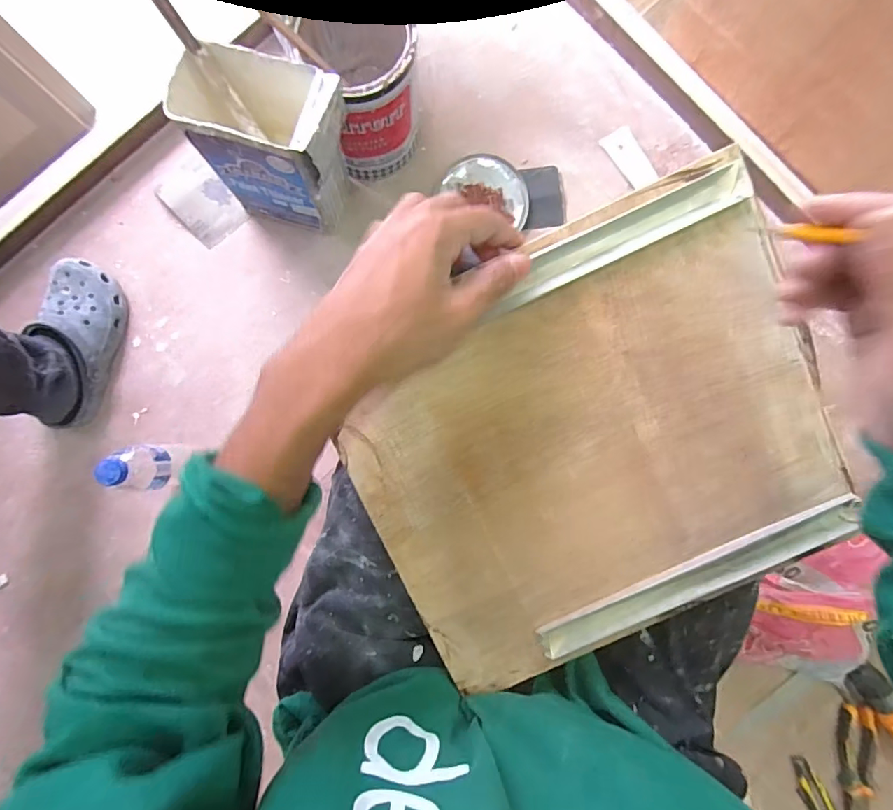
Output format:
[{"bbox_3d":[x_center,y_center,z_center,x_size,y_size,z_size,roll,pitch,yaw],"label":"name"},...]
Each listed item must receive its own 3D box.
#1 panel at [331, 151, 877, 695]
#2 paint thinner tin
[{"bbox_3d":[0.098,0.027,0.333,0.305,0.007,0.274,-24,98,3],"label":"panel"},{"bbox_3d":[-0.226,-0.340,0.653,0.181,0.216,0.111,13,87,-2],"label":"paint thinner tin"}]

